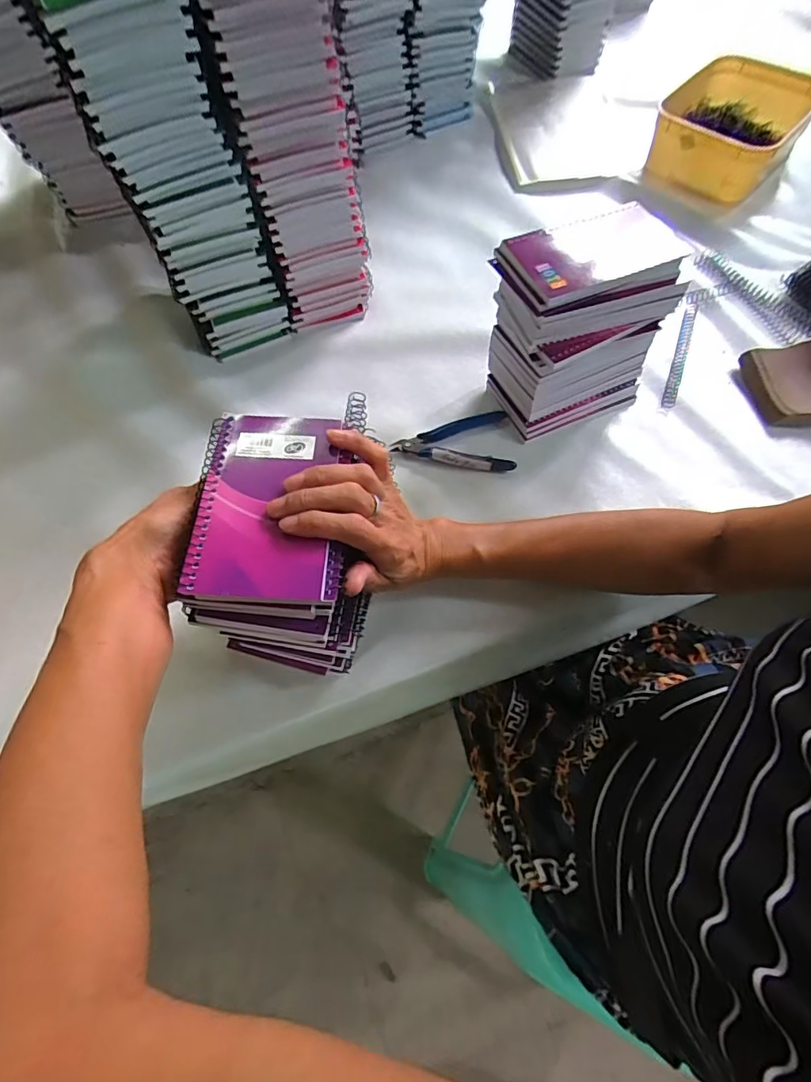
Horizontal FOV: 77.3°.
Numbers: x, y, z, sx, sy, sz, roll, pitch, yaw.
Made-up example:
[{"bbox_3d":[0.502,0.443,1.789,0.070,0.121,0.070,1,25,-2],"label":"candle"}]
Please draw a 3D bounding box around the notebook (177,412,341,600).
[{"bbox_3d":[-0.087,-0.027,0.315,0.081,0.007,0.129,2,64,1],"label":"notebook"}]

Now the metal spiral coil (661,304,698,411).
[{"bbox_3d":[0.299,-0.200,0.551,0.015,0.014,0.157,22,66,10],"label":"metal spiral coil"}]

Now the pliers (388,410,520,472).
[{"bbox_3d":[0.046,-0.095,0.493,0.112,0.013,0.070,-6,64,-3],"label":"pliers"}]

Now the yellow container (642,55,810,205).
[{"bbox_3d":[0.439,-0.559,0.681,0.156,0.068,0.244,34,69,15],"label":"yellow container"}]

